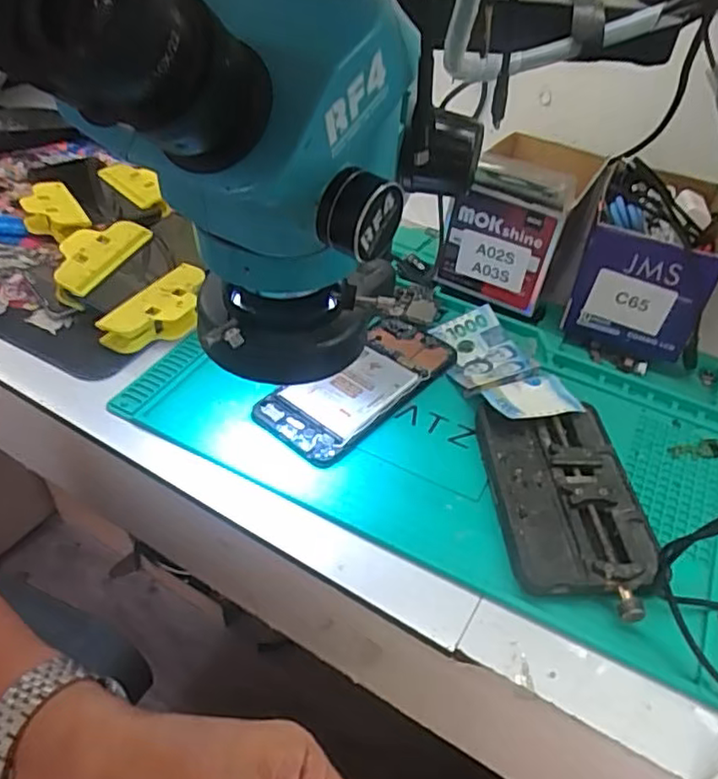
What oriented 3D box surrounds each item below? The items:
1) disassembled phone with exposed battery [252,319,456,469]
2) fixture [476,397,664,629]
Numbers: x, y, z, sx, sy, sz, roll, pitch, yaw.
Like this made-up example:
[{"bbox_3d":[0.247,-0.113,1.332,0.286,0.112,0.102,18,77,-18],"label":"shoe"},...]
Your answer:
[{"bbox_3d":[0.004,-0.007,0.482,0.072,0.008,0.161,33,50,26],"label":"disassembled phone with exposed battery"},{"bbox_3d":[0.133,0.069,0.412,0.089,0.028,0.151,1,44,-4],"label":"fixture"}]

